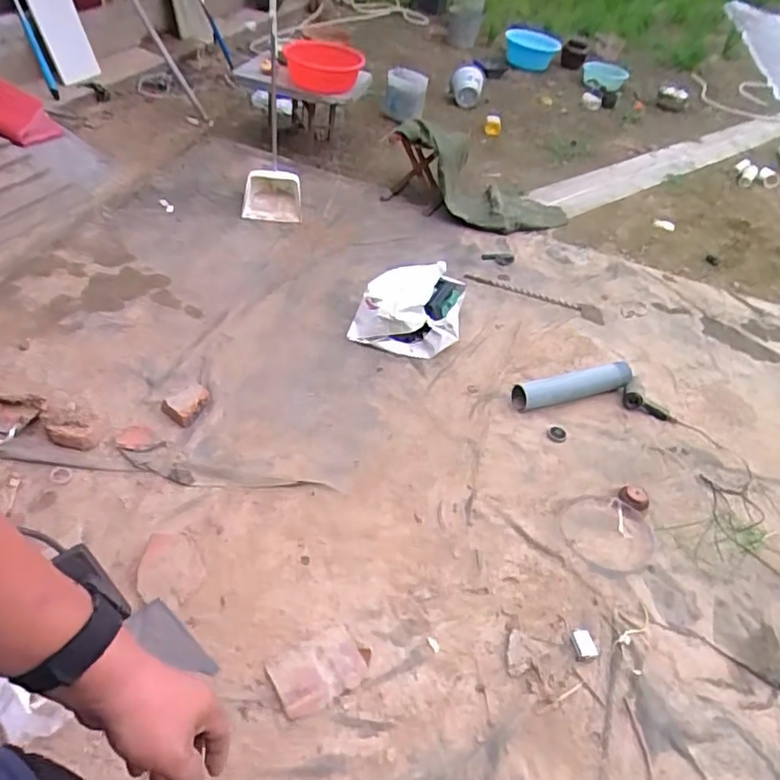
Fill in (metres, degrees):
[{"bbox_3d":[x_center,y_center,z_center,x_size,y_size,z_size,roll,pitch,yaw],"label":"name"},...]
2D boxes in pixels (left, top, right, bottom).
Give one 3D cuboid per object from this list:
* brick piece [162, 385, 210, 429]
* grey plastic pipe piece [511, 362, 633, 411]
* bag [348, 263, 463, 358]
[{"bbox_3d":[-0.565,0.040,1.635,0.105,0.056,0.123,36,52,24],"label":"brick piece"},{"bbox_3d":[0.596,-0.010,1.881,0.430,0.069,0.094,-7,47,-17],"label":"grey plastic pipe piece"},{"bbox_3d":[0.065,-0.268,1.976,0.394,0.229,0.218,1,45,-10],"label":"bag"}]

